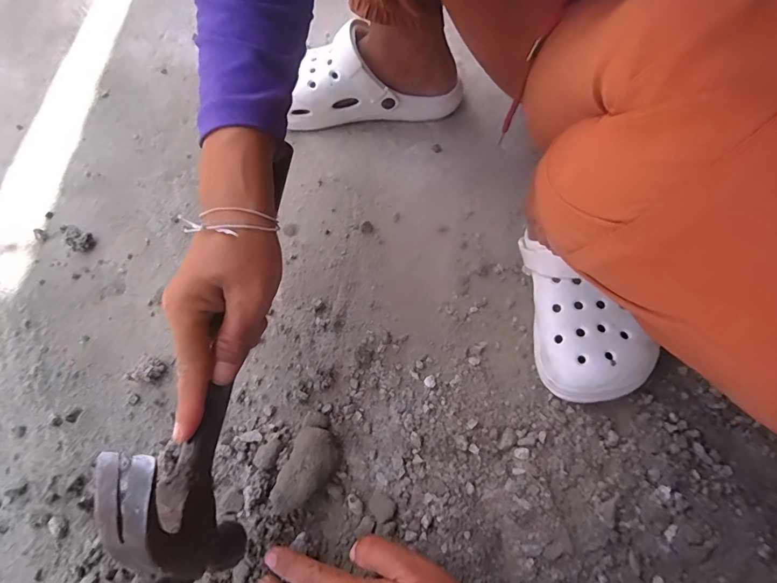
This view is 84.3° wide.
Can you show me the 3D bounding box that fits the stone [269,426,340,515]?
[{"bbox_3d":[-0.064,0.140,0.334,0.036,0.034,0.062,25,67,10],"label":"stone"}]

